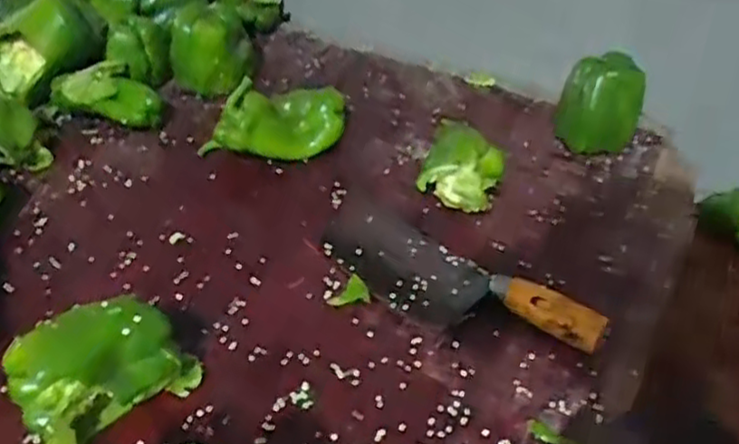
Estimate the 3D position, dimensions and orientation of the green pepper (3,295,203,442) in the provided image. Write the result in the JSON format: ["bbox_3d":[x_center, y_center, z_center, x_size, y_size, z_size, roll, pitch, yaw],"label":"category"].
[{"bbox_3d":[-0.183,0.099,0.501,0.118,0.085,0.065,-25,48,-26],"label":"green pepper"}]

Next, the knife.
[{"bbox_3d":[0.059,0.046,0.606,0.259,0.032,0.083,31,50,29],"label":"knife"}]

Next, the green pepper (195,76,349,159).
[{"bbox_3d":[-0.097,-0.097,0.742,0.150,0.067,0.059,-9,43,-12],"label":"green pepper"}]

